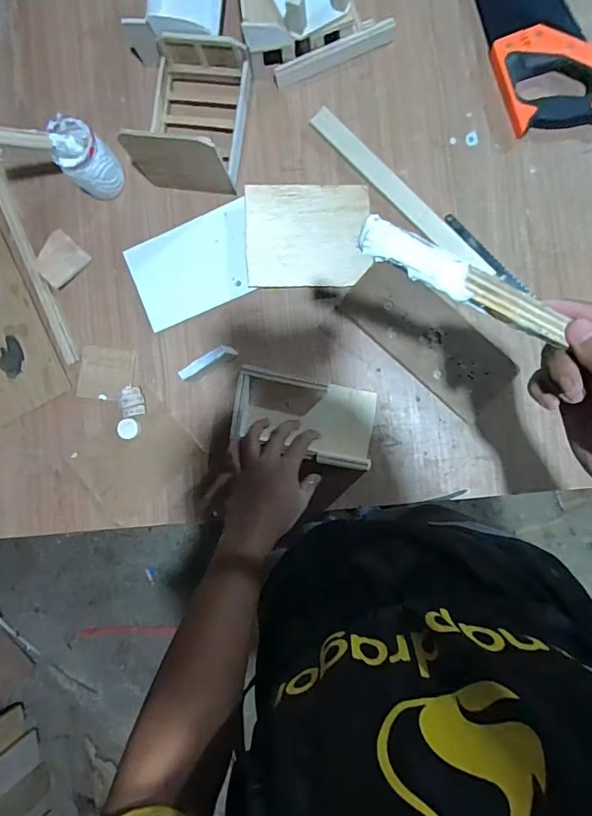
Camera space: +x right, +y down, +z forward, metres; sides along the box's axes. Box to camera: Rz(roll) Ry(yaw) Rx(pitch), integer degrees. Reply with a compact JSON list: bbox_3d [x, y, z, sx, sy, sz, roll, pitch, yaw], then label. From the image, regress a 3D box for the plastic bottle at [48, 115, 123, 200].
[{"bbox_3d":[-0.270,-0.320,0.624,0.066,0.105,0.063,0,90,5],"label":"plastic bottle"}]

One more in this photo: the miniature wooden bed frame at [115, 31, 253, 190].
[{"bbox_3d":[-0.134,-0.380,0.607,0.127,0.108,0.179,9,90,5],"label":"miniature wooden bed frame"}]

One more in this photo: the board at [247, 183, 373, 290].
[{"bbox_3d":[0.016,-0.228,0.634,0.160,0.010,0.130,-1,94,-1],"label":"board"}]

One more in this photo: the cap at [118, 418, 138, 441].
[{"bbox_3d":[-0.231,0.029,0.657,0.026,0.010,0.028,0,90,5],"label":"cap"}]

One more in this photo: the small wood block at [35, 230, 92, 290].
[{"bbox_3d":[-0.331,-0.208,0.667,0.062,0.011,0.064,42,93,4],"label":"small wood block"}]

